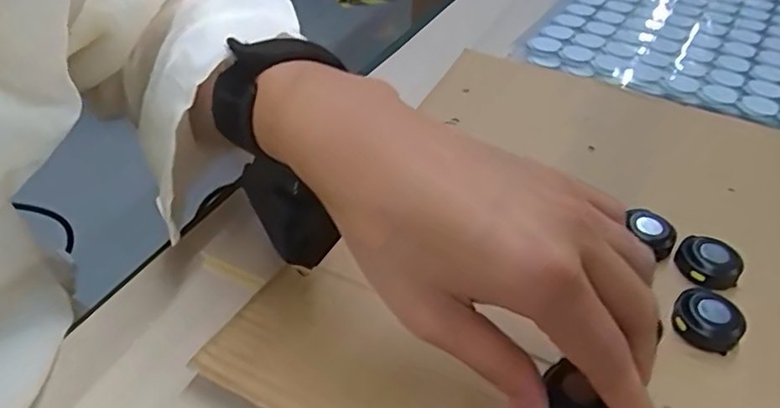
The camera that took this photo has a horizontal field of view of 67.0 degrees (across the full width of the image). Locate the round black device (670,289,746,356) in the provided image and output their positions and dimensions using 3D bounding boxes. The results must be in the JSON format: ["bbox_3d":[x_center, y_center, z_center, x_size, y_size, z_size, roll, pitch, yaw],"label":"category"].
[{"bbox_3d":[0.150,0.055,0.278,0.030,0.013,0.025,29,49,28],"label":"round black device"}]

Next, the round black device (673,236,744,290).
[{"bbox_3d":[0.166,0.031,0.304,0.026,0.017,0.026,0,41,0],"label":"round black device"}]

